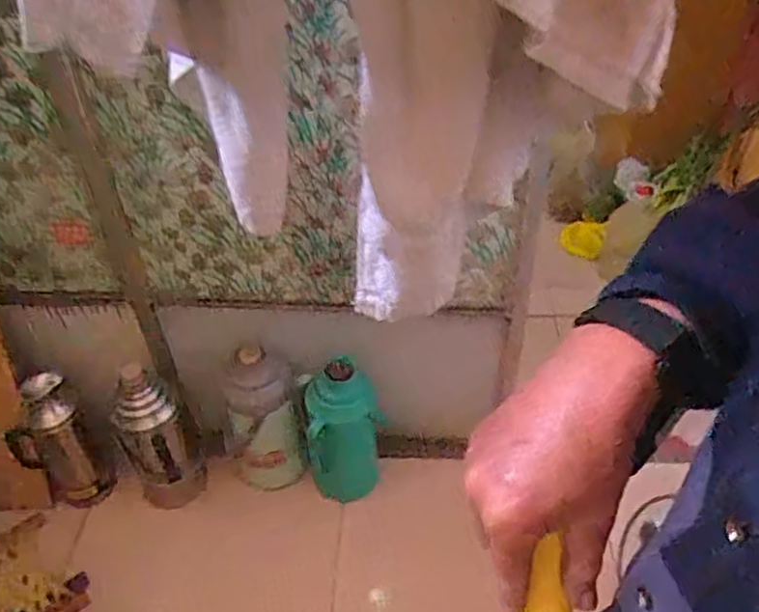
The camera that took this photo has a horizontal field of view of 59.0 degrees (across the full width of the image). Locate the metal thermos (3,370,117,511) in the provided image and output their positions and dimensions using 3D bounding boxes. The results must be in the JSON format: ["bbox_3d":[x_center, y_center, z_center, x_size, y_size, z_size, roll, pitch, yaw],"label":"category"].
[{"bbox_3d":[-0.684,0.301,1.432,0.113,0.311,0.153,30,49,33],"label":"metal thermos"}]

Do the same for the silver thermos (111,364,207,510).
[{"bbox_3d":[-0.489,0.286,1.458,0.147,0.326,0.114,-26,45,-26],"label":"silver thermos"}]

